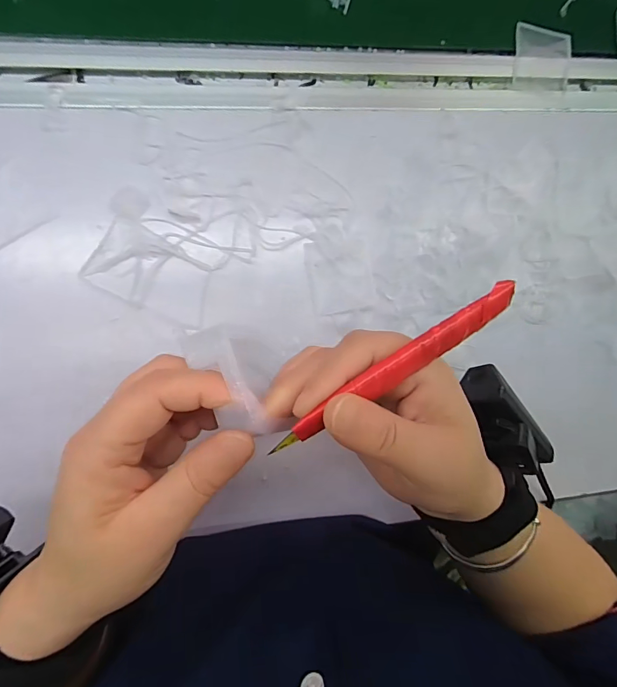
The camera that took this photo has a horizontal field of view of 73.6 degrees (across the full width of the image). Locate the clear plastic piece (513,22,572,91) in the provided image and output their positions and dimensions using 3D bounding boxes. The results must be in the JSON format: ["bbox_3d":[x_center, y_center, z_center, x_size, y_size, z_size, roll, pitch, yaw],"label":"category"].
[{"bbox_3d":[0.177,-0.216,0.313,0.046,0.004,0.052,6,83,-10],"label":"clear plastic piece"}]

